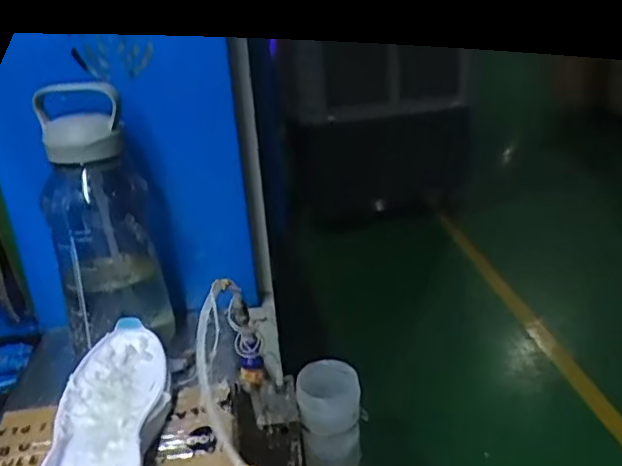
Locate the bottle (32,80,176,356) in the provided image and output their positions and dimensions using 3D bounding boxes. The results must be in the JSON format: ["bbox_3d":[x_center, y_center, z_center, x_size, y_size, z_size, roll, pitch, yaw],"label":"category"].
[{"bbox_3d":[-0.229,-0.011,0.707,0.113,0.285,0.105,-12,24,-18],"label":"bottle"}]

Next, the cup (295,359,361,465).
[{"bbox_3d":[0.026,0.223,0.770,0.070,0.127,0.073,-3,23,1],"label":"cup"}]

